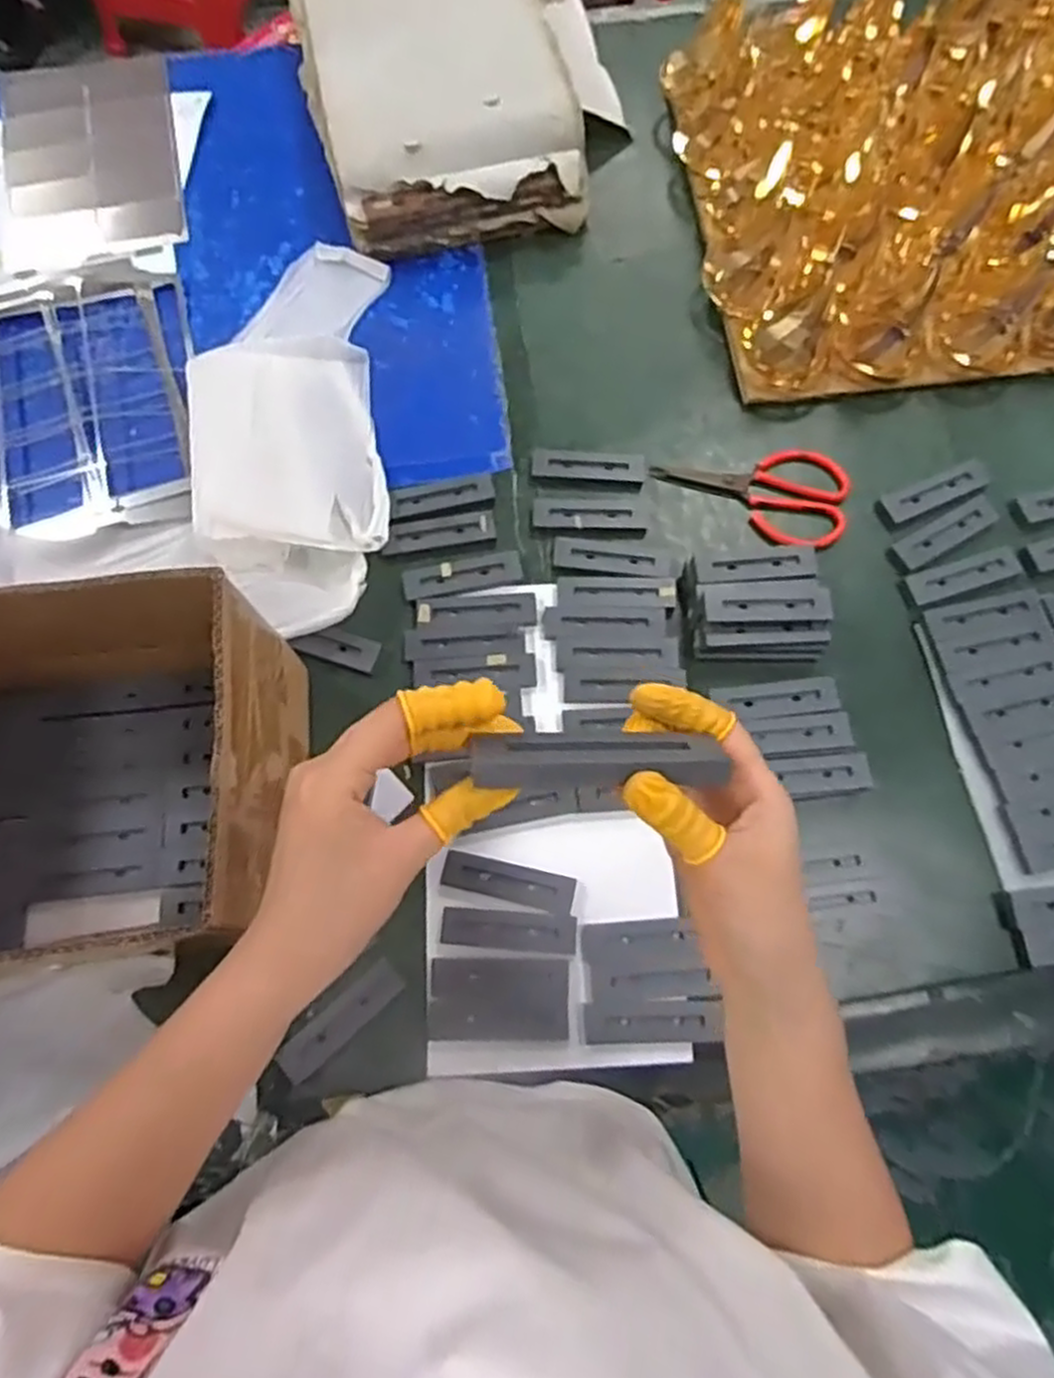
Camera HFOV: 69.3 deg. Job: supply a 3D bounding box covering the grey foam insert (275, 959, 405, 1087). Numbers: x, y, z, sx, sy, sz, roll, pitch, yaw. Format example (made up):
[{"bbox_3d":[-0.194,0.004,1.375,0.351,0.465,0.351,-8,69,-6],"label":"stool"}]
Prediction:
[{"bbox_3d":[-0.146,0.262,0.601,0.107,0.009,0.029,-41,78,-12],"label":"grey foam insert"}]

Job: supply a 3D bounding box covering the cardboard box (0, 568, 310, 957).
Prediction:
[{"bbox_3d":[-0.336,0.062,0.562,0.302,0.197,0.238,-5,73,-2],"label":"cardboard box"}]

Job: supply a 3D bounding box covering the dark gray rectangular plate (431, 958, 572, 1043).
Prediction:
[{"bbox_3d":[-0.020,0.247,0.607,0.109,0.008,0.061,0,73,0],"label":"dark gray rectangular plate"}]

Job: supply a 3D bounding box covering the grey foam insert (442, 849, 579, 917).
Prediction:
[{"bbox_3d":[-0.015,0.159,0.627,0.107,0.009,0.031,13,73,4],"label":"grey foam insert"}]

